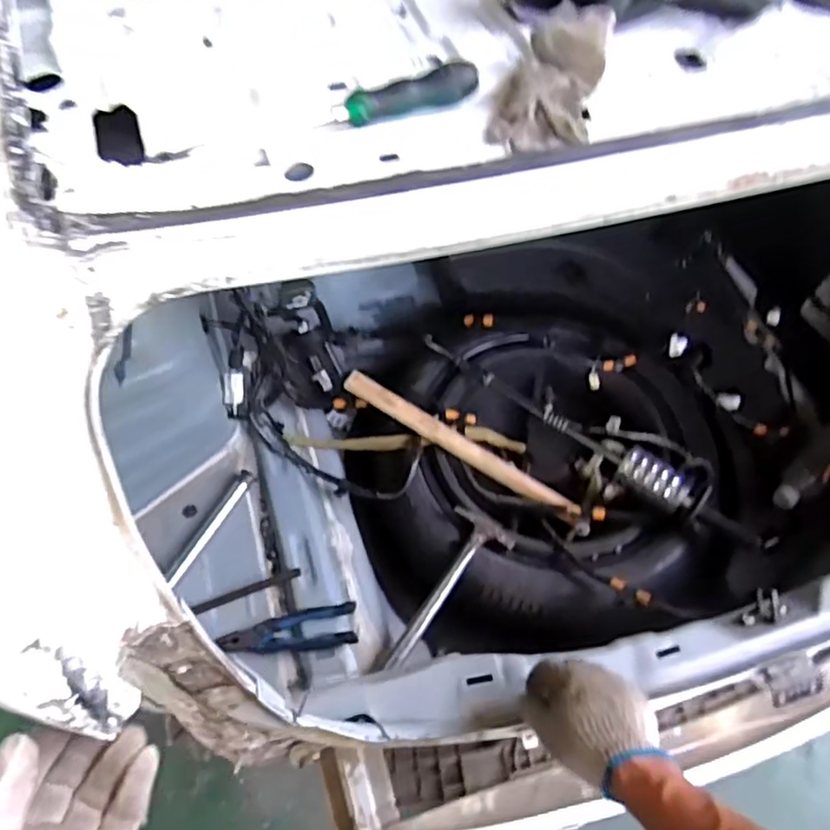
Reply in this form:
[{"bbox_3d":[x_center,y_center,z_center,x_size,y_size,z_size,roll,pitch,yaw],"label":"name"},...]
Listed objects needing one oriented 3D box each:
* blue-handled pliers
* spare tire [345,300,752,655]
[{"bbox_3d":[-0.169,0.289,0.866,0.179,0.031,0.054,-5,58,-5],"label":"blue-handled pliers"},{"bbox_3d":[0.213,0.058,1.043,0.600,0.124,0.573,1,58,-1],"label":"spare tire"}]

